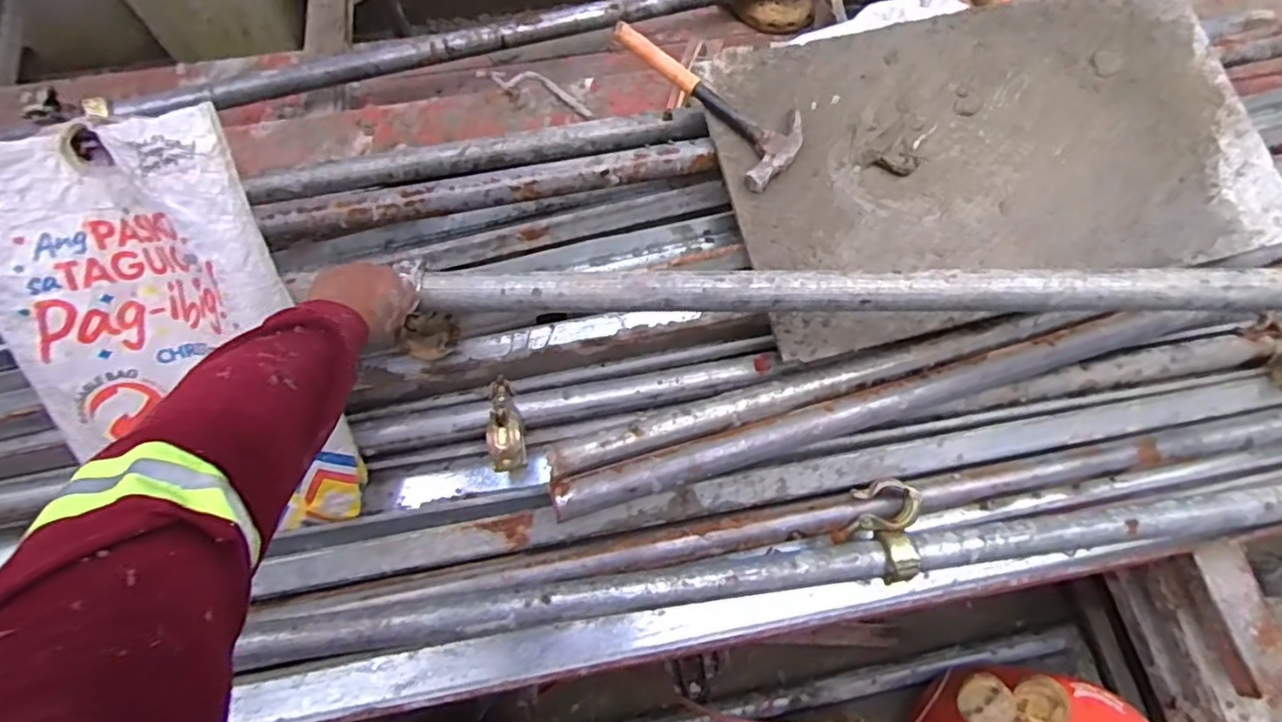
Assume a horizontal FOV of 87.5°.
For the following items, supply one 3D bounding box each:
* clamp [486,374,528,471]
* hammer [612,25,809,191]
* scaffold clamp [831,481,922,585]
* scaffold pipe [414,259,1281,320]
[{"bbox_3d":[-0.182,0.074,0.883,0.046,0.059,0.139,-12,56,-5],"label":"clamp"},{"bbox_3d":[0.103,-0.379,0.925,0.122,0.049,0.303,-39,75,-13],"label":"hammer"},{"bbox_3d":[0.312,0.213,0.858,0.097,0.054,0.118,26,72,9],"label":"scaffold clamp"},{"bbox_3d":[0.483,-0.078,0.747,1.477,0.037,0.055,0,70,3],"label":"scaffold pipe"}]

